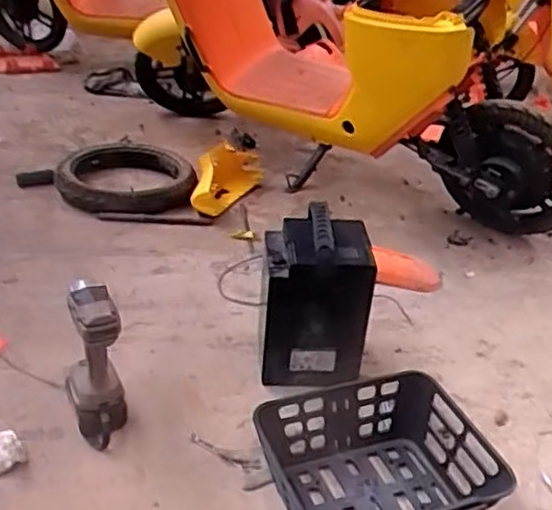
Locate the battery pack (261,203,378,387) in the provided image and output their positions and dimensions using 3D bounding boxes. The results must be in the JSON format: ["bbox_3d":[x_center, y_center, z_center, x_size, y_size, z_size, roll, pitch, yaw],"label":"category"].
[{"bbox_3d":[0.062,0.083,1.221,0.181,0.299,0.146,3,32,-5],"label":"battery pack"}]

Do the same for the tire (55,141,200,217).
[{"bbox_3d":[-0.379,-0.197,1.730,0.326,0.065,0.340,-5,33,-17],"label":"tire"}]

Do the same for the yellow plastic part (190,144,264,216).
[{"bbox_3d":[-0.114,-0.208,1.729,0.075,0.136,0.282,16,33,16],"label":"yellow plastic part"}]

